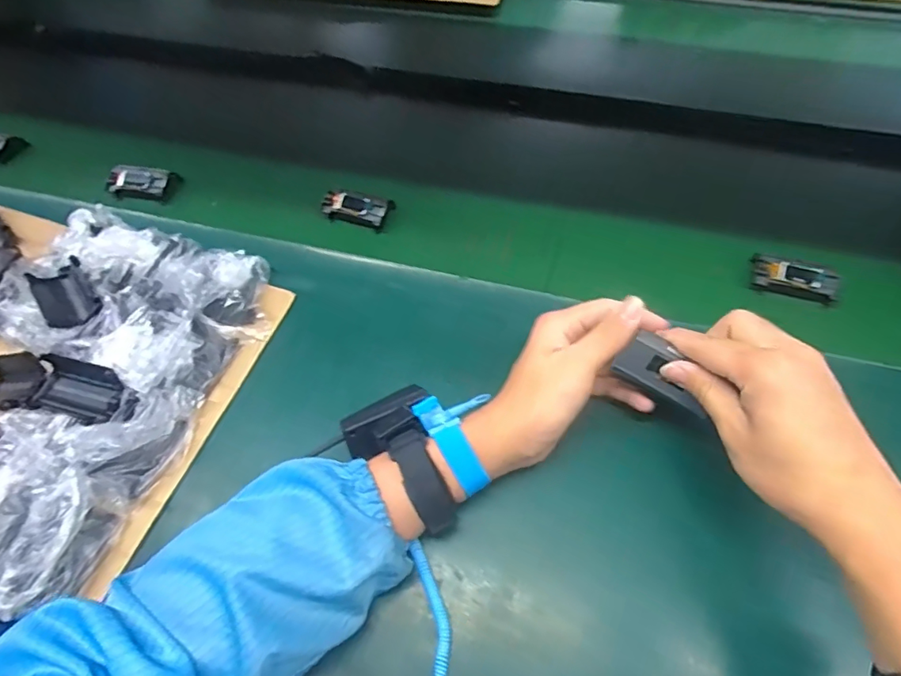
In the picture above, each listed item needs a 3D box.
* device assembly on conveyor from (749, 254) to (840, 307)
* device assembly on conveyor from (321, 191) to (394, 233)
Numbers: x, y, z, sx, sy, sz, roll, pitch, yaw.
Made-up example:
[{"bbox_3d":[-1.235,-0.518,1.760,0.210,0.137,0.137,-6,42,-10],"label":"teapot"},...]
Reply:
[{"bbox_3d":[0.320,-0.055,0.468,0.073,0.022,0.030,19,61,13],"label":"device assembly on conveyor"},{"bbox_3d":[-0.101,-0.140,0.546,0.072,0.024,0.037,19,61,14],"label":"device assembly on conveyor"}]

